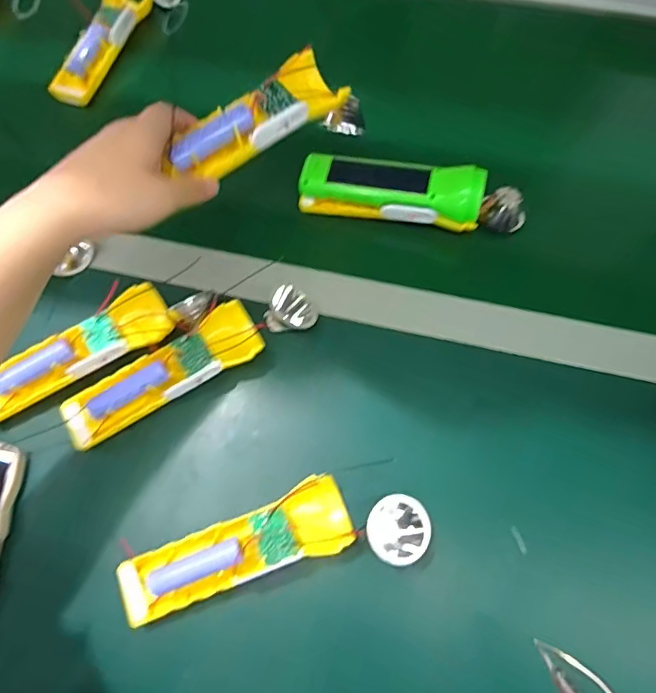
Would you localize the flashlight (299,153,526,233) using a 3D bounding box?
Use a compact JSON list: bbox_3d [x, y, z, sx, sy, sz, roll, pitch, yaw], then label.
[{"bbox_3d":[0.078,-0.144,0.456,0.202,0.051,0.054,12,69,6],"label":"flashlight"}]

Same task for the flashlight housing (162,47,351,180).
[{"bbox_3d":[-0.051,-0.164,0.362,0.141,0.025,0.049,-40,74,-16],"label":"flashlight housing"}]

